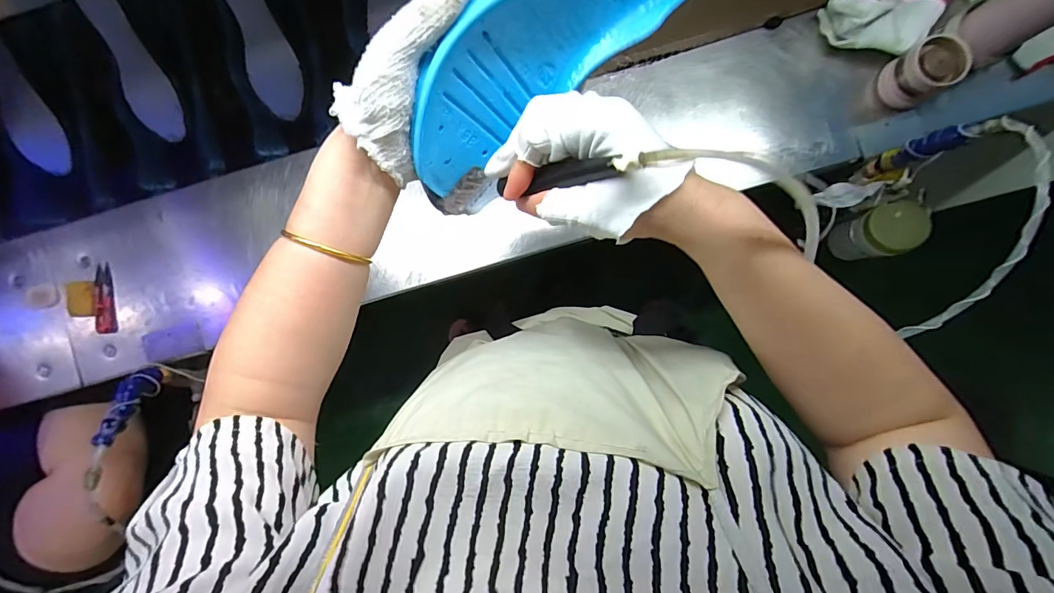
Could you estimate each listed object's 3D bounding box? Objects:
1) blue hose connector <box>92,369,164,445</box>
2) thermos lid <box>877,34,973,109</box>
[{"bbox_3d":[-0.517,0.138,0.579,0.026,0.027,0.106,4,51,3],"label":"blue hose connector"},{"bbox_3d":[0.510,-0.290,0.577,0.064,0.078,0.064,0,86,3],"label":"thermos lid"}]

